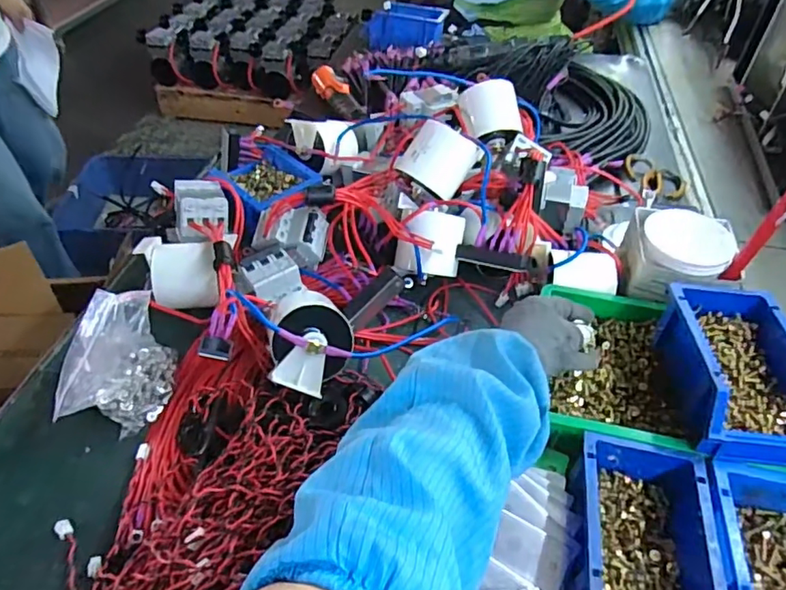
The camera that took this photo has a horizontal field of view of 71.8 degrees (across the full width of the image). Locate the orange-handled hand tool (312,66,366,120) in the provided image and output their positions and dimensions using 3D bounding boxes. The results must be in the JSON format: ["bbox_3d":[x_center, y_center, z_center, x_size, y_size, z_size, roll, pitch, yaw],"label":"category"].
[{"bbox_3d":[-0.103,-0.379,1.023,0.045,0.036,0.159,-23,51,-23],"label":"orange-handled hand tool"}]

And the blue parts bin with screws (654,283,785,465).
[{"bbox_3d":[0.313,0.066,0.508,0.106,0.072,0.175,5,46,1],"label":"blue parts bin with screws"}]

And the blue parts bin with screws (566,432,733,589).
[{"bbox_3d":[0.200,0.206,0.444,0.103,0.070,0.169,11,47,7],"label":"blue parts bin with screws"}]

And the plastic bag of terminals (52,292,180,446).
[{"bbox_3d":[-0.255,0.062,0.522,0.061,0.133,0.141,13,47,9],"label":"plastic bag of terminals"}]

